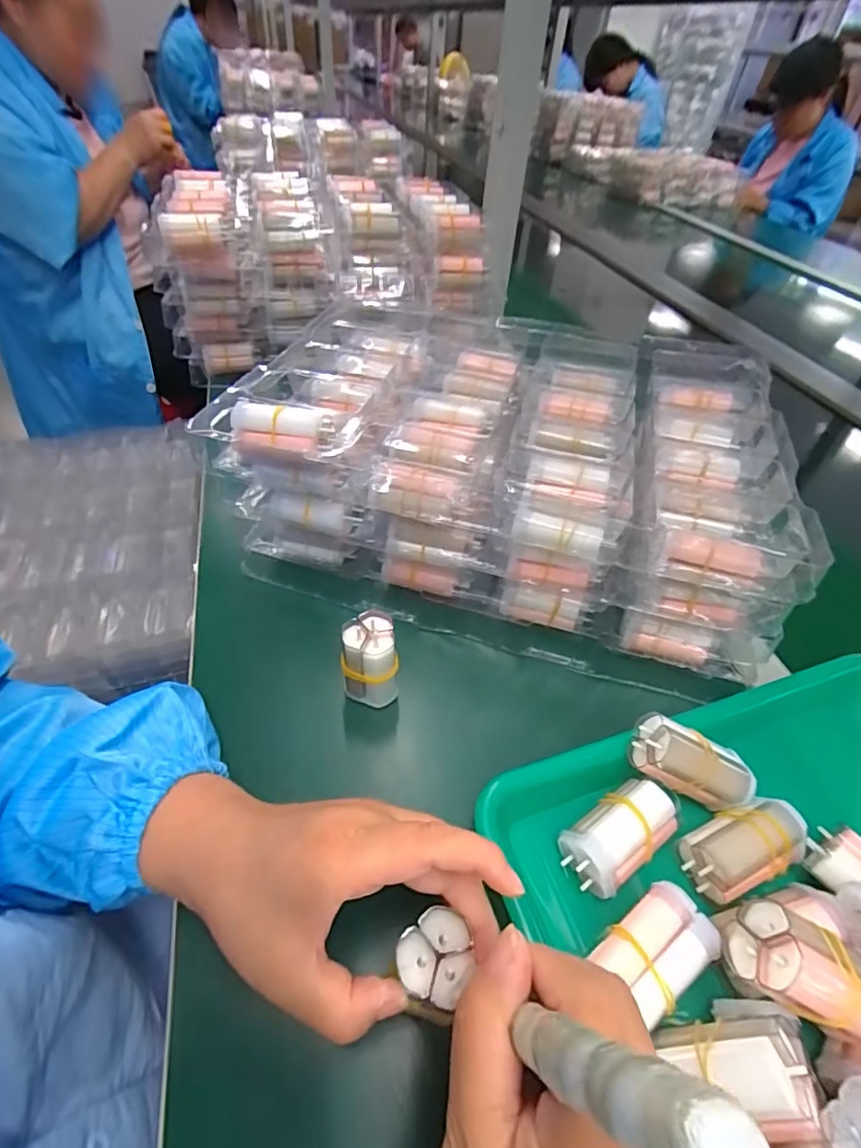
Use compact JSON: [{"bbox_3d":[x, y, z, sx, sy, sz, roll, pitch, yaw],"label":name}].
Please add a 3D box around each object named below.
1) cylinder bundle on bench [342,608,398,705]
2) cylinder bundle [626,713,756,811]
[{"bbox_3d":[-0.042,0.060,0.353,0.036,0.062,0.038,-9,48,-14],"label":"cylinder bundle on bench"},{"bbox_3d":[0.156,0.114,0.312,0.070,0.029,0.030,27,48,3],"label":"cylinder bundle"}]

